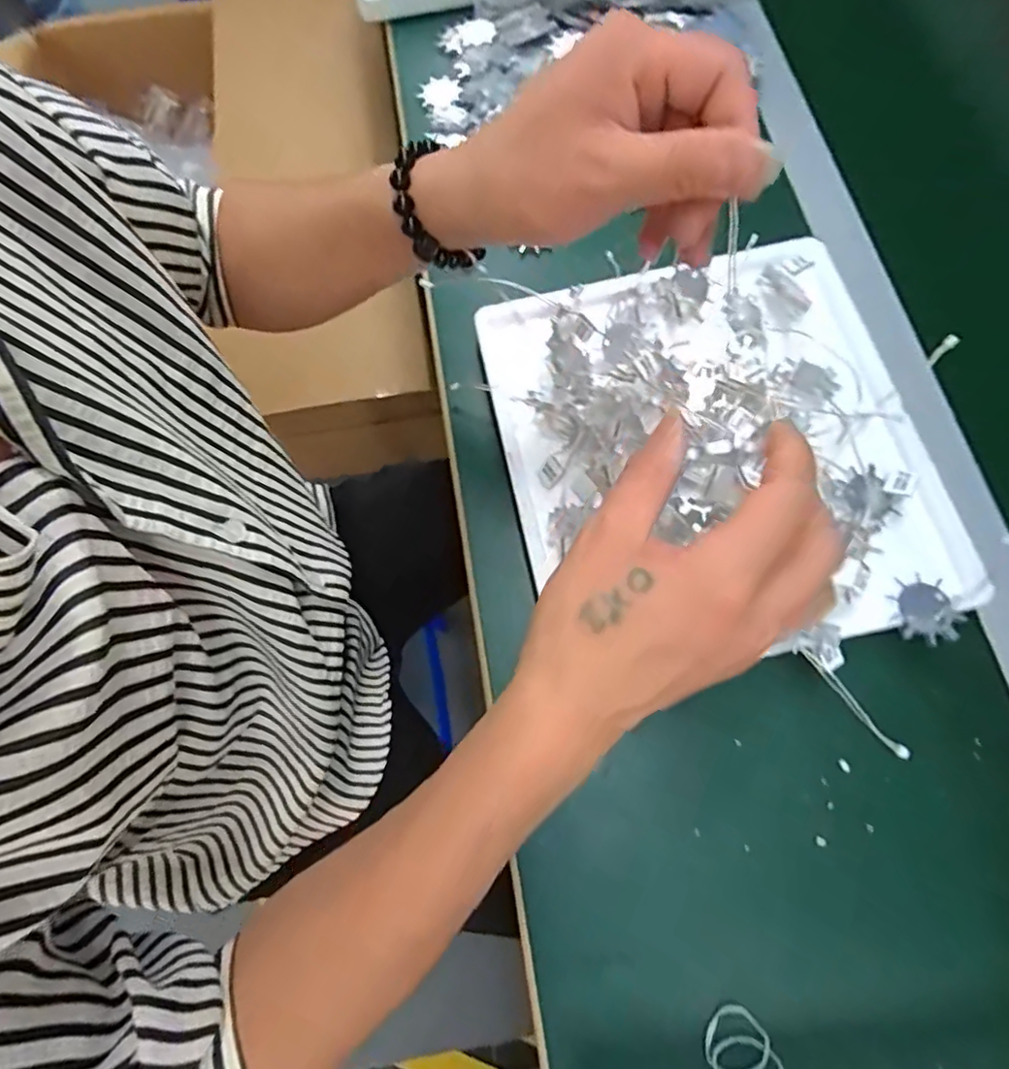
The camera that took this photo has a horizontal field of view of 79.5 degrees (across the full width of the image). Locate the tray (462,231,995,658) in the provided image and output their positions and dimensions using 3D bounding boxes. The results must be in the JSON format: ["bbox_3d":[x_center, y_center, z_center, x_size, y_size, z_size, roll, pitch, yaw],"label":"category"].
[{"bbox_3d":[0.129,-0.058,0.374,0.245,0.043,0.278,-13,71,-2],"label":"tray"}]

